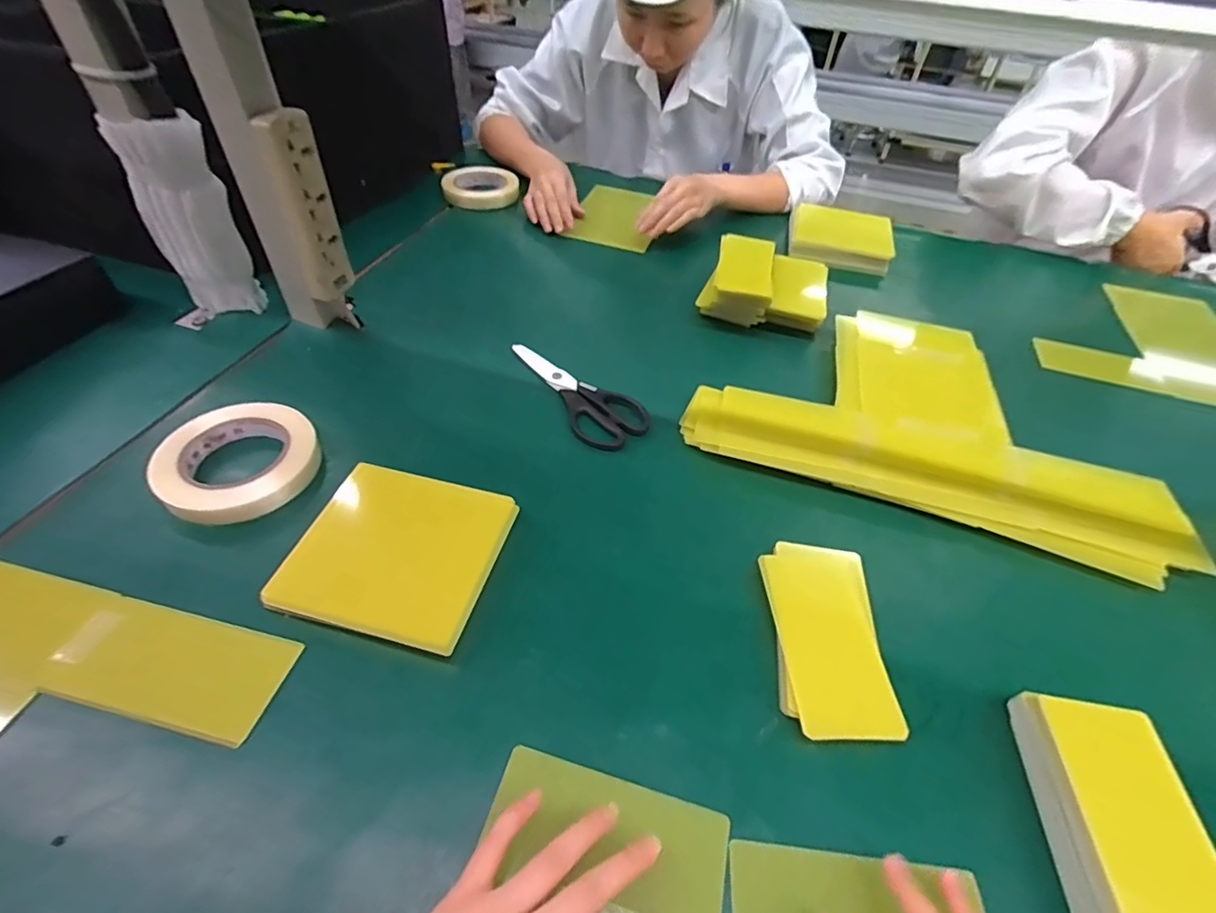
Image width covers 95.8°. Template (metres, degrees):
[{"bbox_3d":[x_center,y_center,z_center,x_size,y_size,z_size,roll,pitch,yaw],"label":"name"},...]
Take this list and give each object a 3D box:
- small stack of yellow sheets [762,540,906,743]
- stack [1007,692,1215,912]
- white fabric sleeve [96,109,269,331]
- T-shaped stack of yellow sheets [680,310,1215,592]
[{"bbox_3d":[0.159,0.126,0.398,0.076,0.011,0.141,3,49,1],"label":"small stack of yellow sheets"},{"bbox_3d":[0.300,0.222,0.320,0.068,0.043,0.146,8,44,1],"label":"stack"},{"bbox_3d":[-0.423,-0.225,0.556,0.085,0.196,0.056,-18,49,-23],"label":"white fabric sleeve"},{"bbox_3d":[0.322,-0.049,0.578,0.443,0.053,0.288,17,45,11],"label":"T-shaped stack of yellow sheets"}]

